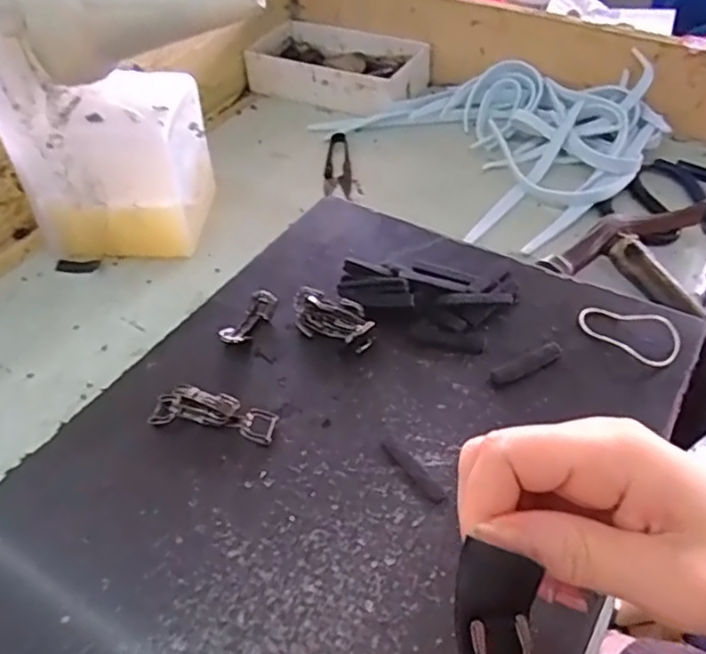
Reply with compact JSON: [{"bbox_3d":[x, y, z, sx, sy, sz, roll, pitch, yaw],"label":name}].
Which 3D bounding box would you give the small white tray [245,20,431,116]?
[{"bbox_3d":[-0.022,-0.294,0.709,0.205,0.045,0.109,21,51,22],"label":"small white tray"}]

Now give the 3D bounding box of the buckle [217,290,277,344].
[{"bbox_3d":[-0.070,-0.007,0.416,0.020,0.007,0.050,20,51,21],"label":"buckle"}]

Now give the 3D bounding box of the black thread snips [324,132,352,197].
[{"bbox_3d":[-0.016,-0.159,0.605,0.026,0.015,0.097,-3,46,1],"label":"black thread snips"}]

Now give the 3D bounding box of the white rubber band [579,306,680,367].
[{"bbox_3d":[0.175,0.001,0.395,0.061,0.009,0.038,33,61,32],"label":"white rubber band"}]

